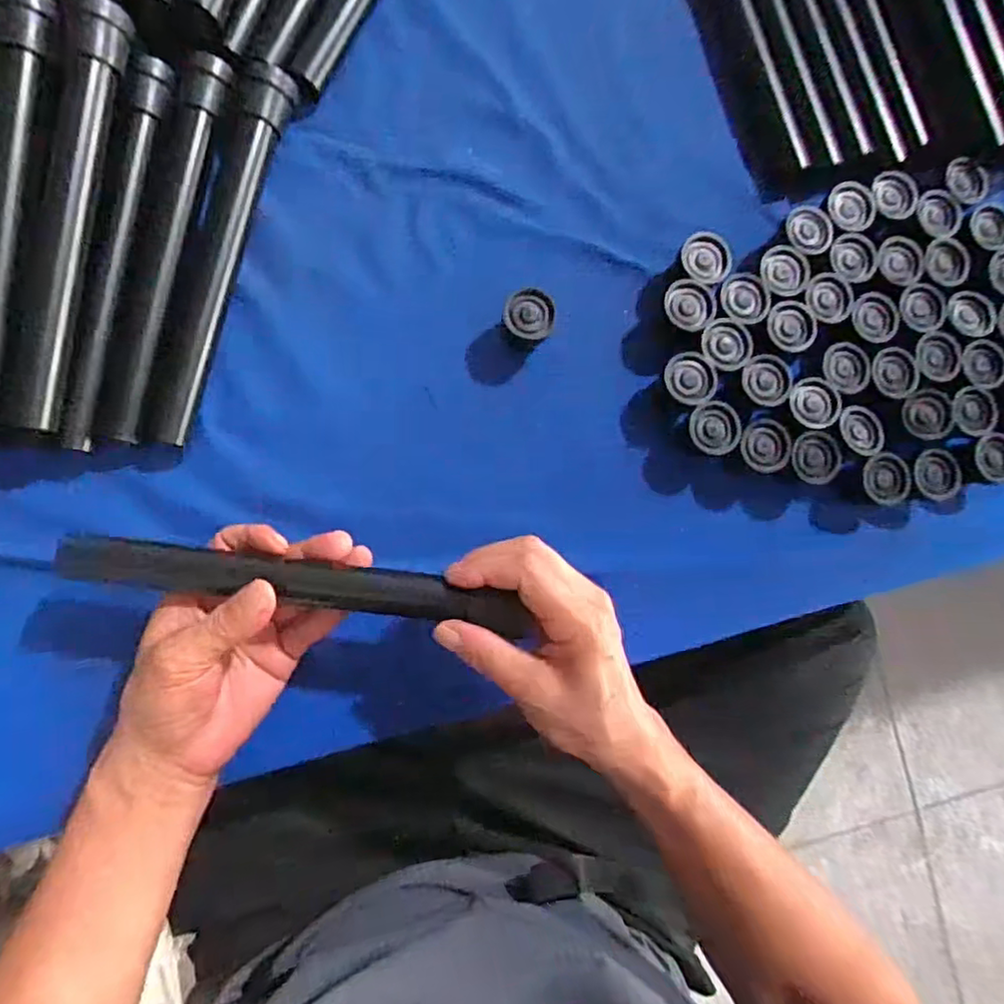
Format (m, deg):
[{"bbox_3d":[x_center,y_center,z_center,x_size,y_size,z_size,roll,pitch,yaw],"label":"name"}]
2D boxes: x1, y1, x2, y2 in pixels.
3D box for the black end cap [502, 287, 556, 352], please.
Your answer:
[{"bbox_3d":[0.017,-0.122,0.415,0.033,0.026,0.031,1,85,-8],"label":"black end cap"}]

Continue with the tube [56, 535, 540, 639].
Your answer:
[{"bbox_3d":[-0.106,0.043,0.330,0.239,0.020,0.024,7,84,-1],"label":"tube"}]

